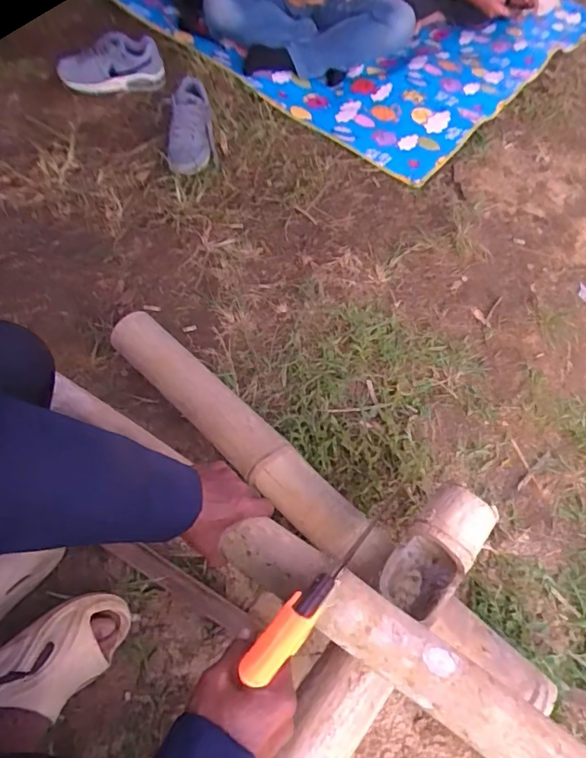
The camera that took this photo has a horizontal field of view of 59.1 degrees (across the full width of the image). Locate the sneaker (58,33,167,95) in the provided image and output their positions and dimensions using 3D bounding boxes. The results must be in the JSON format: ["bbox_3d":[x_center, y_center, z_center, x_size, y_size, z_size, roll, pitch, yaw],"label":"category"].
[{"bbox_3d":[-0.521,-0.902,1.483,0.290,0.119,0.085,-11,58,-18],"label":"sneaker"}]

